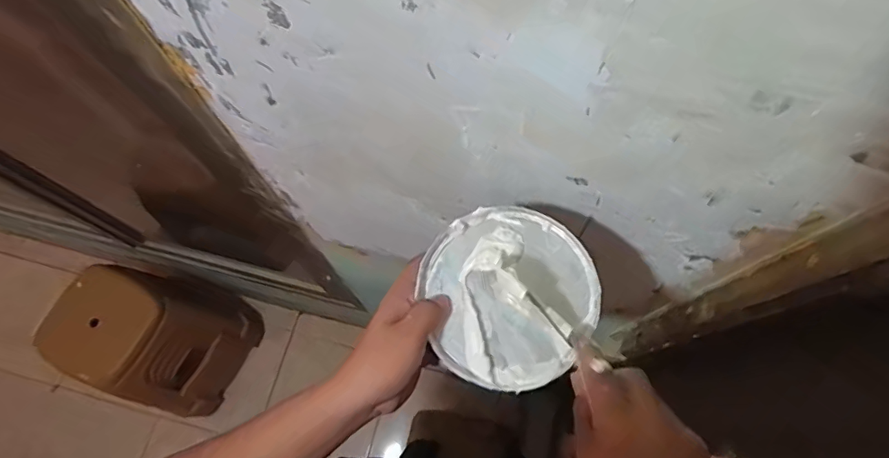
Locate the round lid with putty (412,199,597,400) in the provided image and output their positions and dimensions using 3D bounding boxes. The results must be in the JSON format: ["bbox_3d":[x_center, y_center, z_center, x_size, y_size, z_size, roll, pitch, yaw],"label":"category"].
[{"bbox_3d":[0.056,0.056,0.447,0.140,0.022,0.152,0,71,1],"label":"round lid with putty"}]

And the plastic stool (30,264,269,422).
[{"bbox_3d":[-0.846,0.328,1.607,0.350,0.565,0.375,27,73,10],"label":"plastic stool"}]

